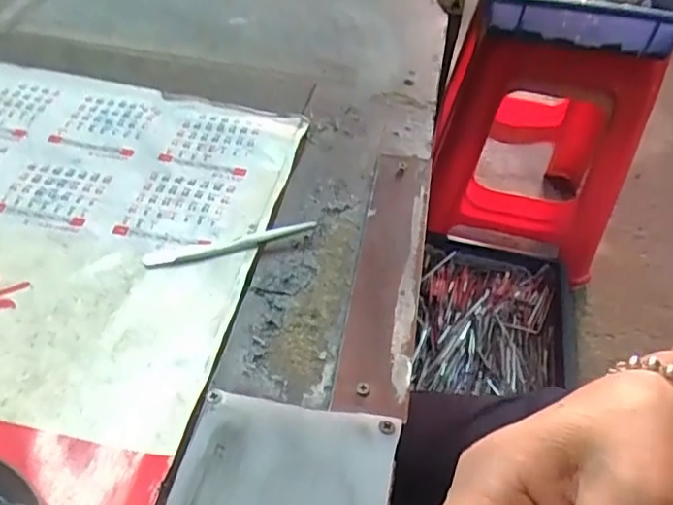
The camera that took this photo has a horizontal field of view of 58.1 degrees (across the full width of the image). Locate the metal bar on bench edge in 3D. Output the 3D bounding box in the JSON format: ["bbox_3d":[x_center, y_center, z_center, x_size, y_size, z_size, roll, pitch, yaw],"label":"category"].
[{"bbox_3d":[0.032,0.007,0.363,0.038,0.006,0.203,9,47,4],"label":"metal bar on bench edge"}]

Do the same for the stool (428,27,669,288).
[{"bbox_3d":[0.368,-0.231,1.155,0.348,0.500,0.358,12,48,4],"label":"stool"}]

